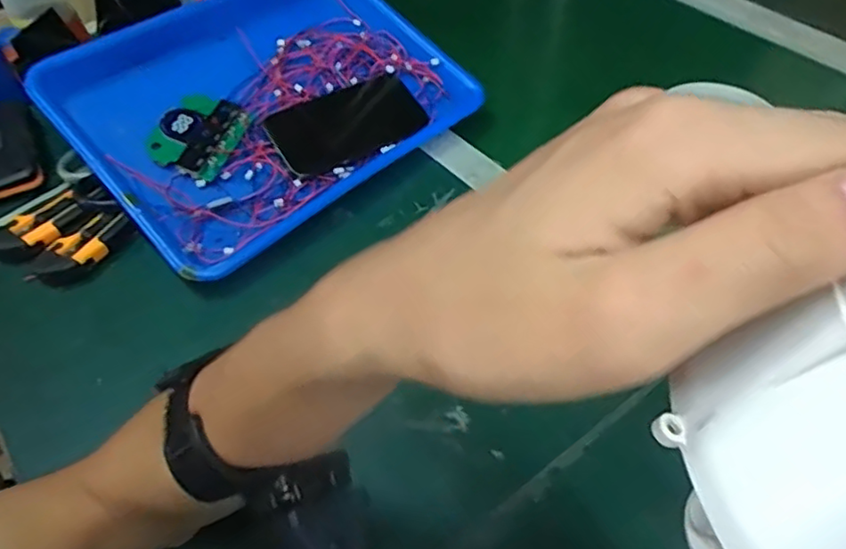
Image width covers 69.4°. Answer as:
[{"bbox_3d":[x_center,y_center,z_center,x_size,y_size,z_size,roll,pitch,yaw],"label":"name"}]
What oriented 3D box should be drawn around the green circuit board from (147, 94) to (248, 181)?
[{"bbox_3d":[-0.195,-0.123,0.536,0.067,0.013,0.080,26,64,3],"label":"green circuit board"}]

